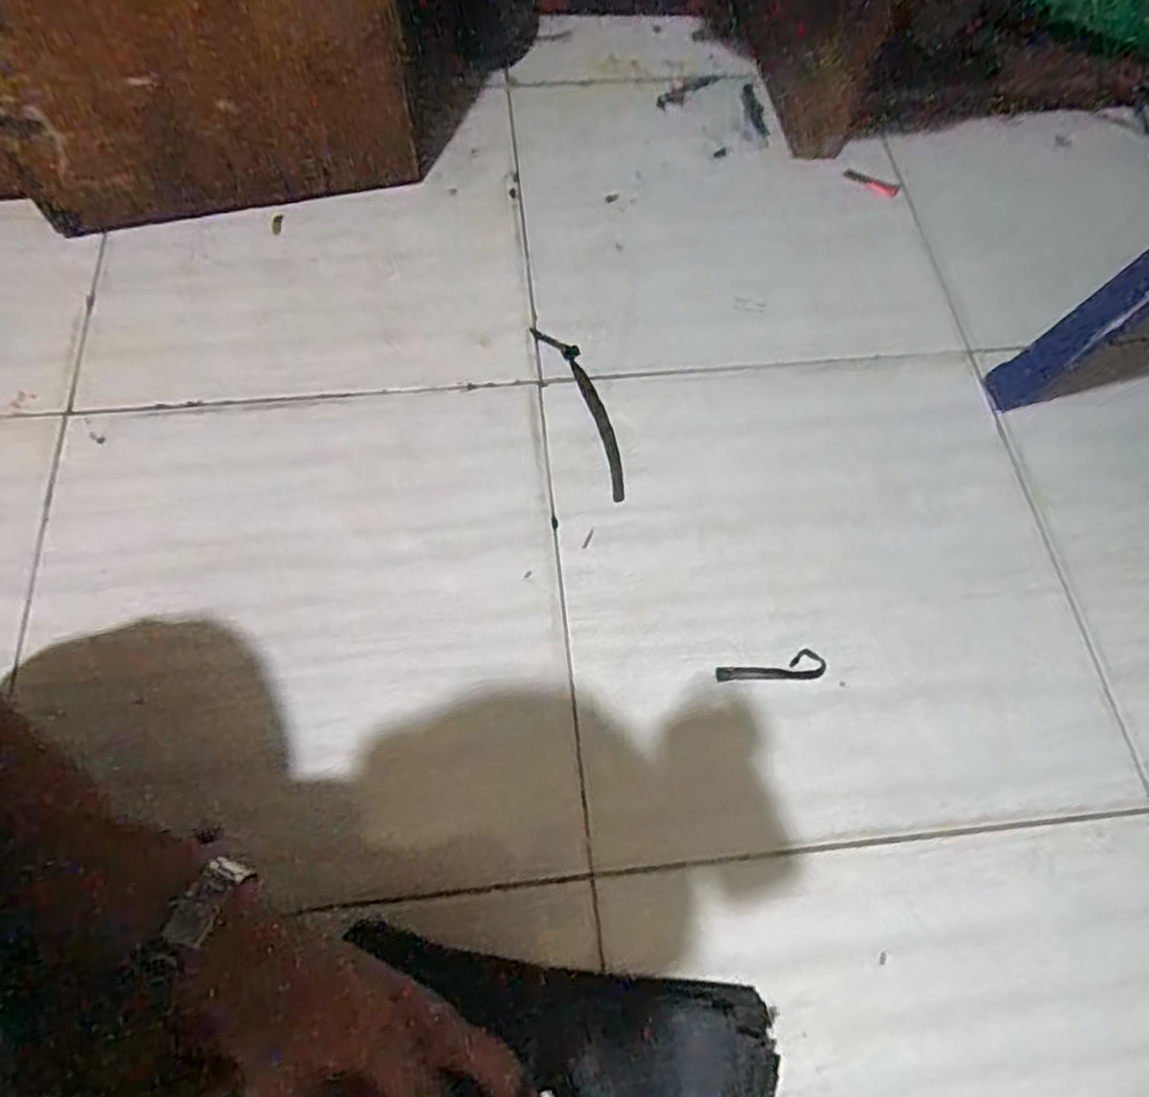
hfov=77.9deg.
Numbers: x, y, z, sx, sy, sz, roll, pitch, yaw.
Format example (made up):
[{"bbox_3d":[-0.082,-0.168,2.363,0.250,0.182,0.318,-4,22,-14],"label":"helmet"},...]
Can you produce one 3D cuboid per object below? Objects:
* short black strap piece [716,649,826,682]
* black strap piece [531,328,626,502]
[{"bbox_3d":[0.148,0.092,0.532,0.082,0.005,0.020,-9,67,-5],"label":"short black strap piece"},{"bbox_3d":[0.012,-0.124,0.622,0.030,0.010,0.183,-21,68,-10],"label":"black strap piece"}]

